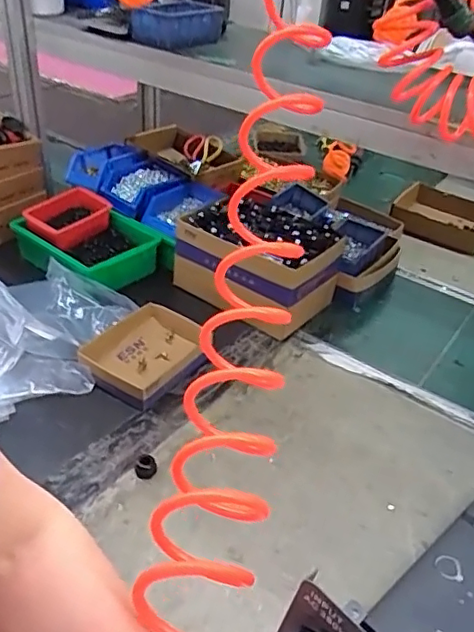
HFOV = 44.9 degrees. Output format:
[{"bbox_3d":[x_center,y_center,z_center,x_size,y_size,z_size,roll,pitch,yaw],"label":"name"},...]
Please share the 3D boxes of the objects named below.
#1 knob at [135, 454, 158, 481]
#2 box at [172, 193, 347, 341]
[{"bbox_3d":[-0.118,0.196,0.746,0.028,0.012,0.029,2,37,-2],"label":"knob"},{"bbox_3d":[0.032,-0.104,1.051,0.280,0.150,0.187,25,42,26],"label":"box"}]

